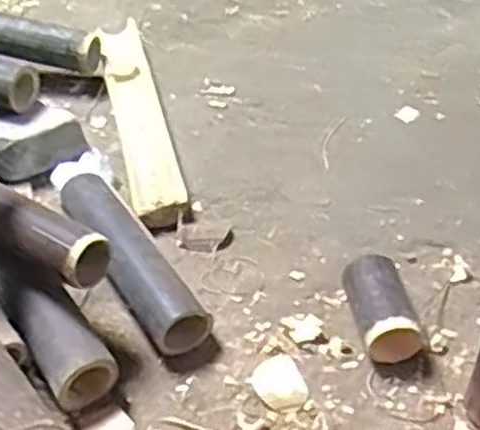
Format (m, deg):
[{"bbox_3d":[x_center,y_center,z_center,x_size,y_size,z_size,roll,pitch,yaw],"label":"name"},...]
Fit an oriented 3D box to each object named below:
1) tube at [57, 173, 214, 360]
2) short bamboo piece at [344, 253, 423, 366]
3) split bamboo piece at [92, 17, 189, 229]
[{"bbox_3d":[-0.127,0.042,0.911,0.071,0.068,0.291,-24,46,-19],"label":"tube"},{"bbox_3d":[0.151,0.103,0.824,0.063,0.064,0.122,-8,43,-4],"label":"short bamboo piece"},{"bbox_3d":[-0.145,-0.140,1.110,0.070,0.032,0.465,-12,44,-8],"label":"split bamboo piece"}]

